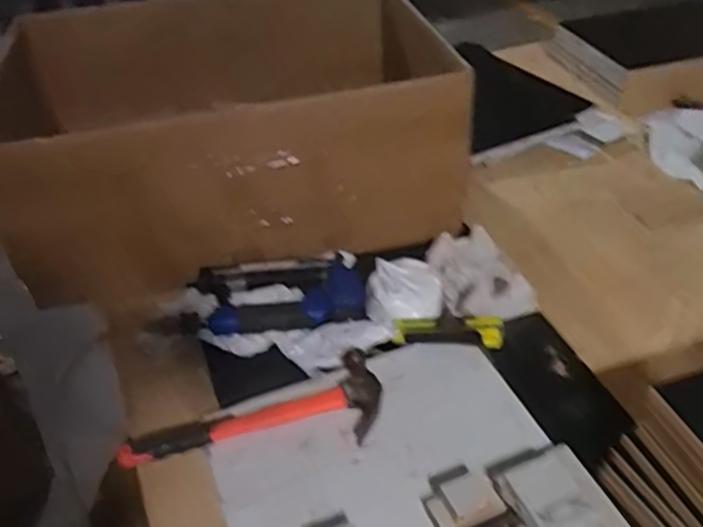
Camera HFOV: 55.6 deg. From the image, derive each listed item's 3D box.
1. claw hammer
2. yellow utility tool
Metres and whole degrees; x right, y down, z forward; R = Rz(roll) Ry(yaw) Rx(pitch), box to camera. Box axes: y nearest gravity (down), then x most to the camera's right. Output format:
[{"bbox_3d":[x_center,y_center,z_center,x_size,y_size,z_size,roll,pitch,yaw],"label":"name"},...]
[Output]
[{"bbox_3d":[-0.097,0.150,0.656,0.252,0.023,0.084,-11,41,-8],"label":"claw hammer"},{"bbox_3d":[0.103,0.073,0.714,0.112,0.019,0.036,2,41,7],"label":"yellow utility tool"}]

